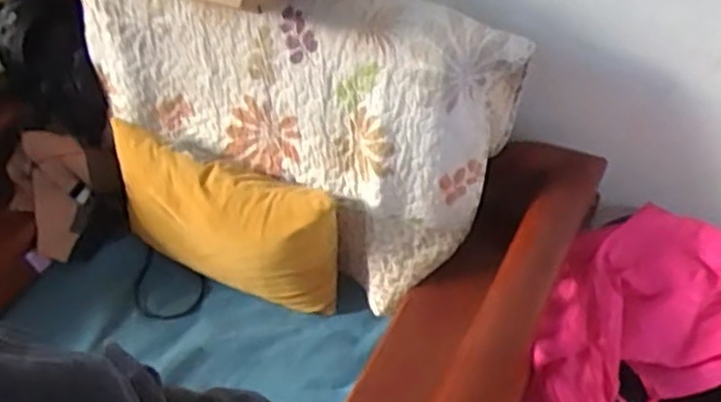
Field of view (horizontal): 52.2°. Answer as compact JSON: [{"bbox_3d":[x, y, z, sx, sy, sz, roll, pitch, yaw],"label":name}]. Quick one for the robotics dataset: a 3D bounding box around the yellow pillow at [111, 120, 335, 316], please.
[{"bbox_3d":[-0.258,0.037,1.366,0.485,0.232,0.130,19,52,23],"label":"yellow pillow"}]

